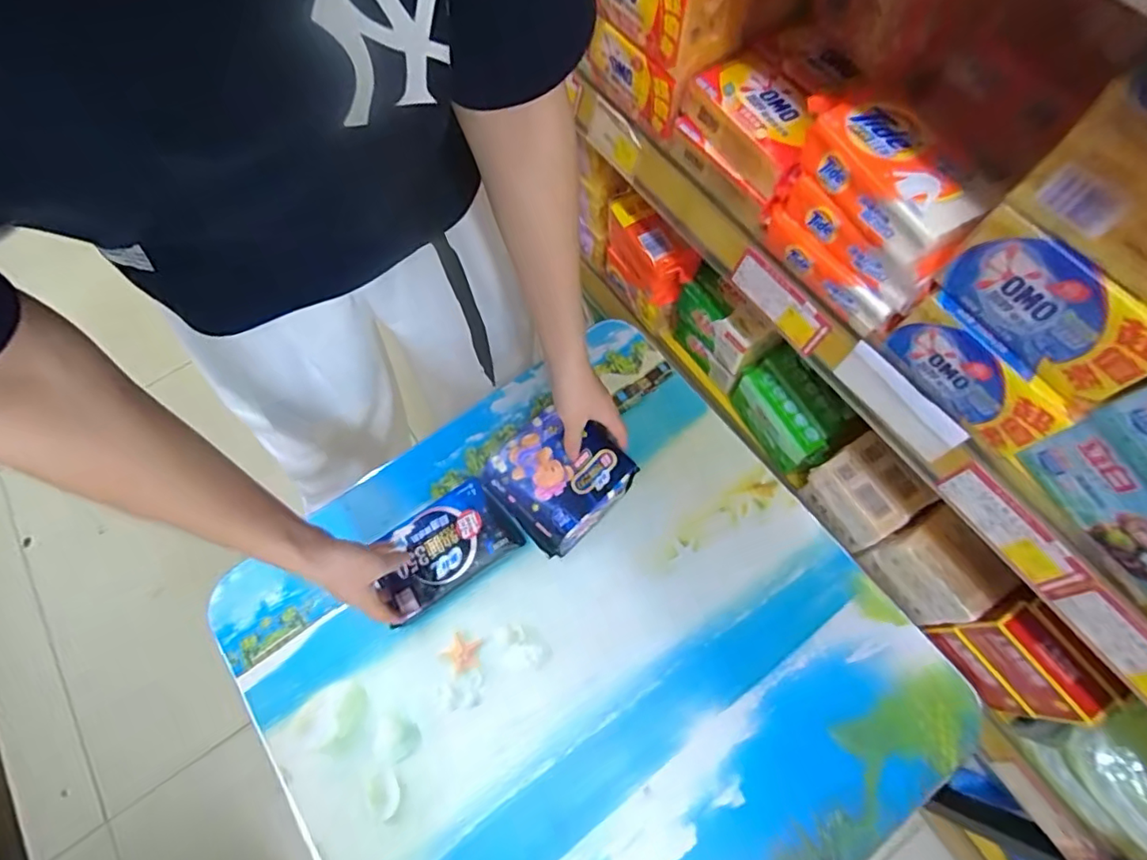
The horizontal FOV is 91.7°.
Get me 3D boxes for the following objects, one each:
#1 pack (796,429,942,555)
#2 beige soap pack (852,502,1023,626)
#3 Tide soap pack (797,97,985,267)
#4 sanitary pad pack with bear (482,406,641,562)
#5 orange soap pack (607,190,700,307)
[{"bbox_3d":[0.298,0.065,0.578,0.071,0.088,0.088,-32,71,-10],"label":"pack"},{"bbox_3d":[0.352,0.134,0.544,0.071,0.093,0.090,-33,71,-10],"label":"beige soap pack"},{"bbox_3d":[0.196,-0.168,0.353,0.052,0.033,0.128,-28,70,-8],"label":"Tide soap pack"},{"bbox_3d":[-0.015,0.050,0.580,0.124,0.051,0.117,-42,72,-13],"label":"sanitary pad pack with bear"},{"bbox_3d":[0.088,-0.207,0.656,0.044,0.091,0.128,-33,71,-10],"label":"orange soap pack"}]

